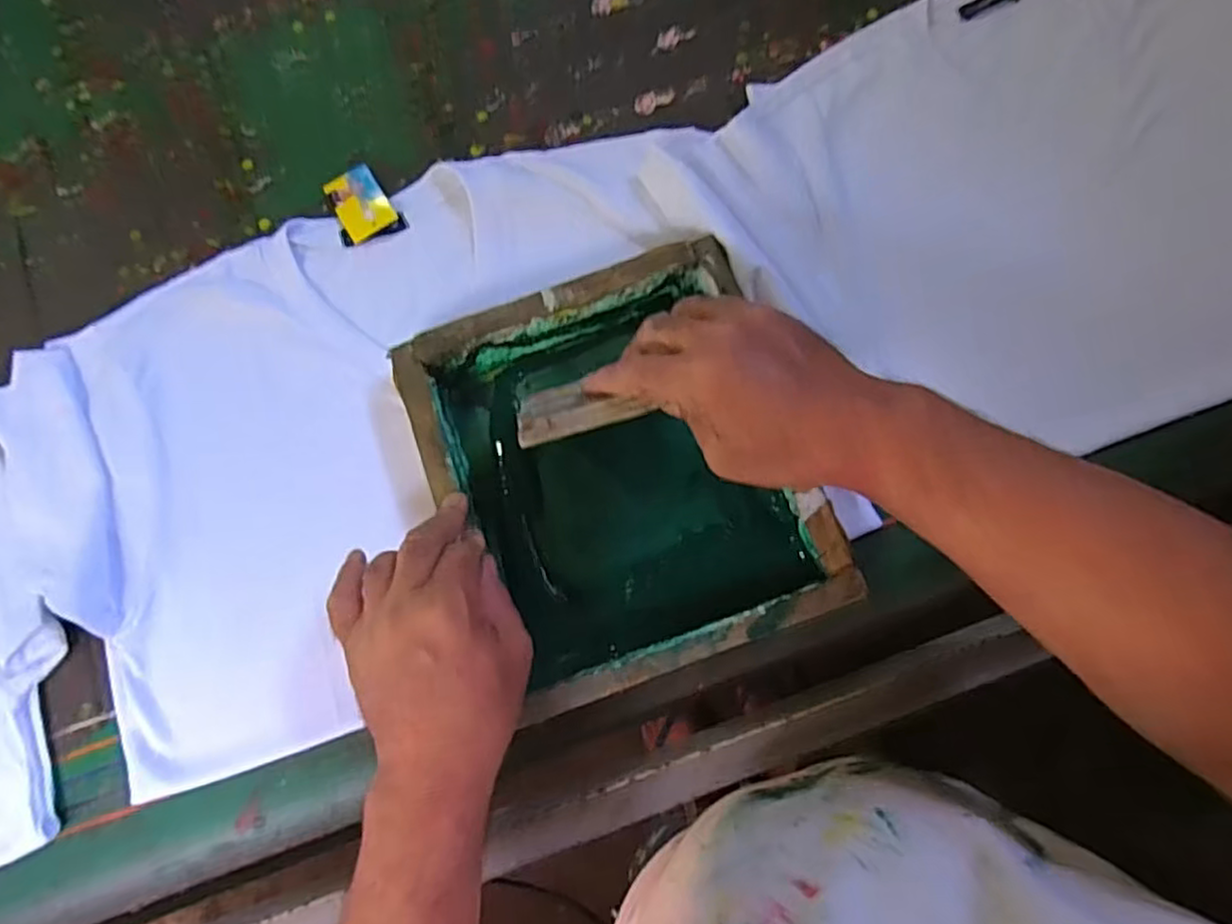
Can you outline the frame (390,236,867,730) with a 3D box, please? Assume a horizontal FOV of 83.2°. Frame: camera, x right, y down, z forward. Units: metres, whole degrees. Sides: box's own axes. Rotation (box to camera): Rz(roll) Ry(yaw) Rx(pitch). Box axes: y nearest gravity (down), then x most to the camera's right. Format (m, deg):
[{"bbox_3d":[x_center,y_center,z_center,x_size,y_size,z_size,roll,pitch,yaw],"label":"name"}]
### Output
[{"bbox_3d":[0.002,0.008,0.473,0.231,0.053,0.261,-20,79,-3],"label":"frame"}]

